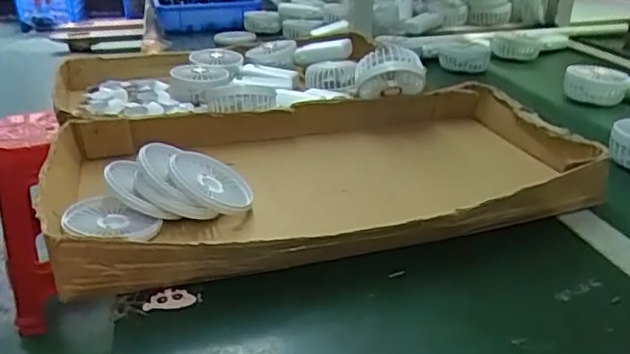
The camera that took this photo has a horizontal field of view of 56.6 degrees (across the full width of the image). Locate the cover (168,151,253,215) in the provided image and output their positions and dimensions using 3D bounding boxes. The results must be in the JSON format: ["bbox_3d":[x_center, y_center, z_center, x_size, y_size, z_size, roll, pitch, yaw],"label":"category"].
[{"bbox_3d":[-0.102,0.003,0.571,0.083,0.012,0.078,25,26,-23],"label":"cover"}]

